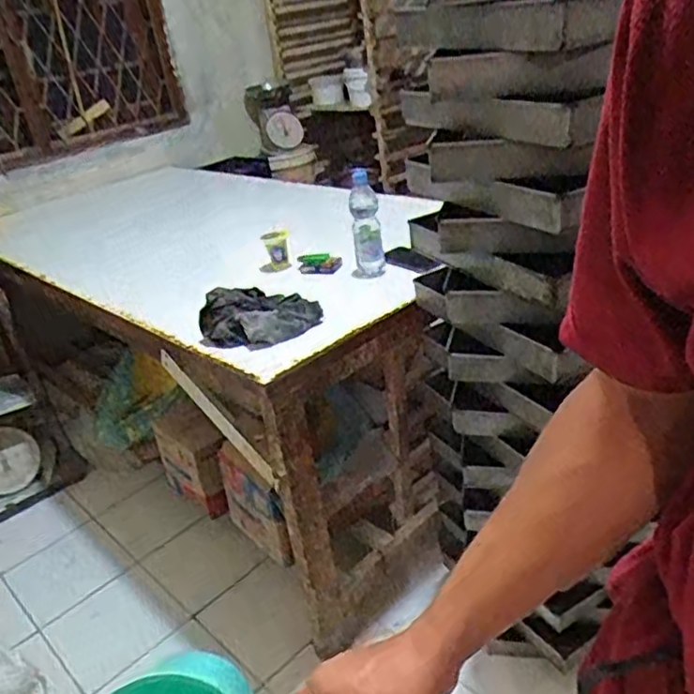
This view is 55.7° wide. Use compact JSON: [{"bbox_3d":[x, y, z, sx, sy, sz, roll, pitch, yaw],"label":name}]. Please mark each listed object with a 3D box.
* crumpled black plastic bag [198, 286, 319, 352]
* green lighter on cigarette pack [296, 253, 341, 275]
[{"bbox_3d":[-0.179,-0.062,1.327,0.231,0.076,0.149,-11,28,-5],"label":"crumpled black plastic bag"},{"bbox_3d":[-0.063,-0.194,1.533,0.099,0.032,0.053,-12,28,-5],"label":"green lighter on cigarette pack"}]

